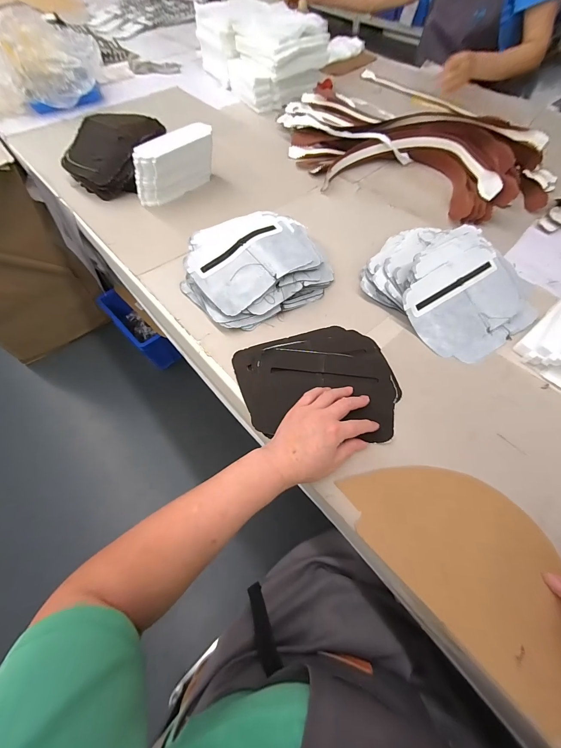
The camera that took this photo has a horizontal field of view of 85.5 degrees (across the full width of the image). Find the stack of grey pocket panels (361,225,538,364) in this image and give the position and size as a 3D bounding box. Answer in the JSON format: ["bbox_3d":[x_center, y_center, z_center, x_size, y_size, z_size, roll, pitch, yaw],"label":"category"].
[{"bbox_3d":[0.294,-0.173,0.523,0.242,0.069,0.274,-33,65,-17],"label":"stack of grey pocket panels"}]

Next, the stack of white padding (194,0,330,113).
[{"bbox_3d":[-0.059,-1.010,0.946,0.246,0.167,0.452,-27,63,-15],"label":"stack of white padding"}]

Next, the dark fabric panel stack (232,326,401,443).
[{"bbox_3d":[0.058,0.014,0.442,0.220,0.023,0.196,-16,61,-7],"label":"dark fabric panel stack"}]

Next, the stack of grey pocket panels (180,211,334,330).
[{"bbox_3d":[-0.038,-0.187,0.534,0.251,0.079,0.186,-27,63,-14],"label":"stack of grey pocket panels"}]

